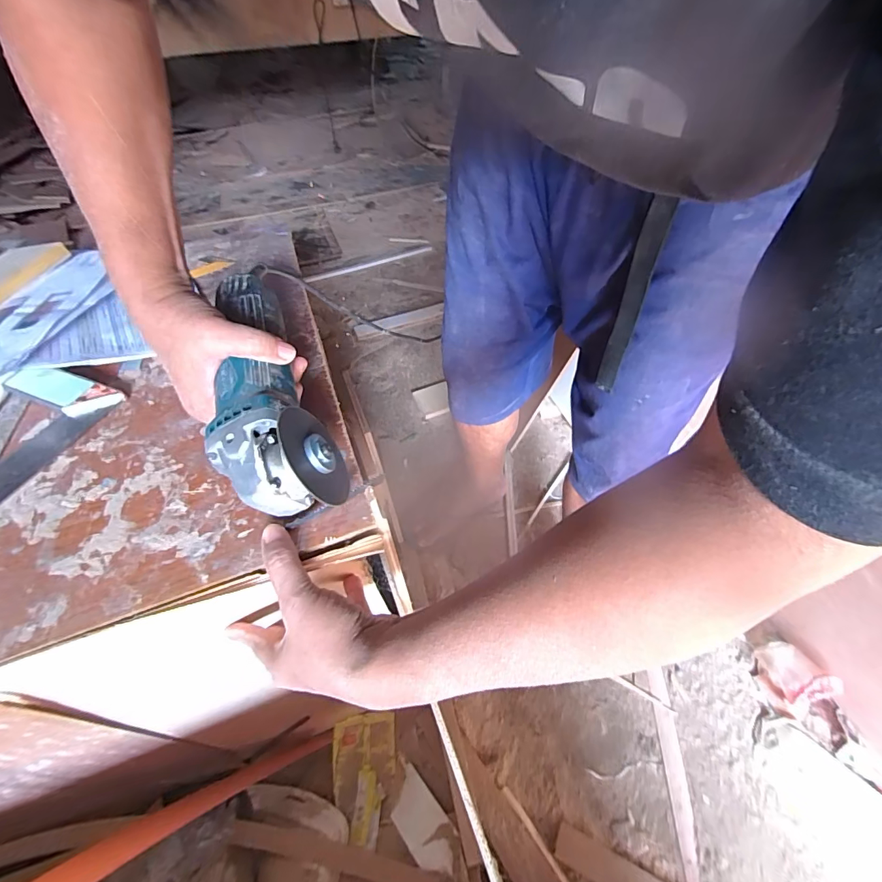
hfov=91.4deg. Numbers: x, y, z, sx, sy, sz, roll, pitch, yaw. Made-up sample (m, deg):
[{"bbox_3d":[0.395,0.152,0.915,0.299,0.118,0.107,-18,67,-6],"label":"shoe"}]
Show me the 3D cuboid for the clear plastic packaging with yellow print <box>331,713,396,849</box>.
[{"bbox_3d":[-0.126,0.538,0.695,0.100,0.025,0.165,-5,50,-3],"label":"clear plastic packaging with yellow print"}]

